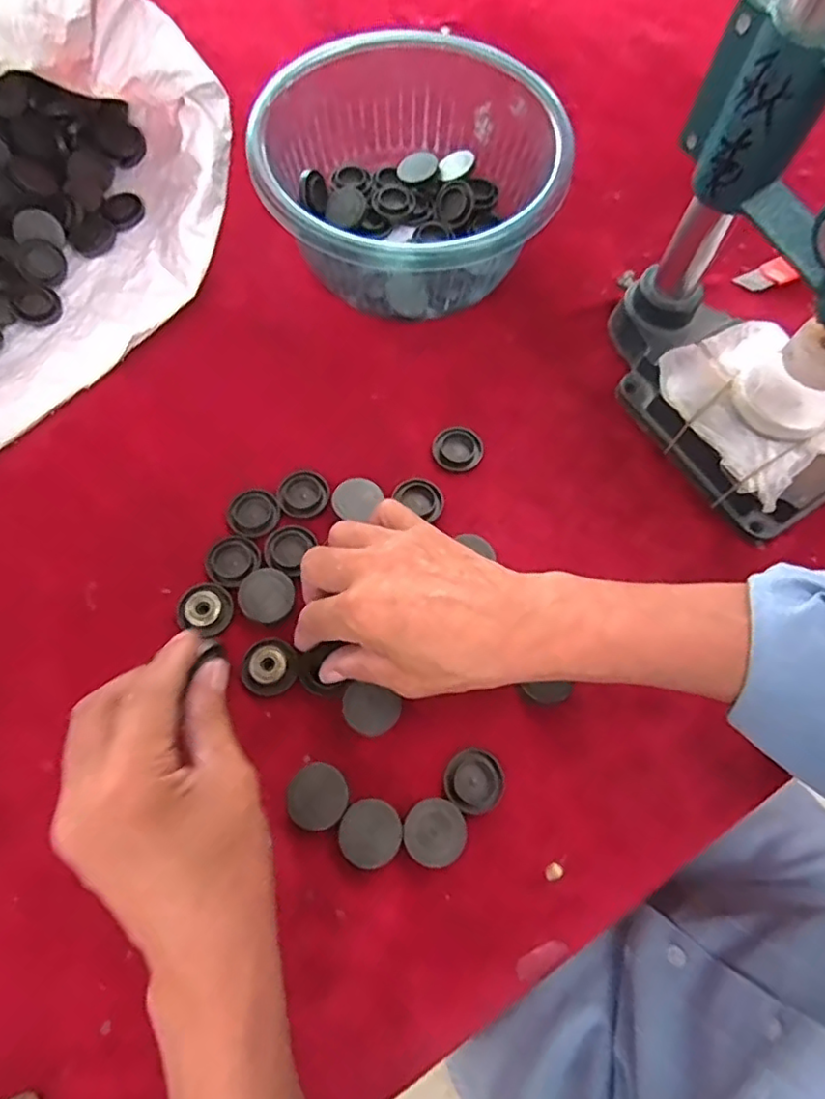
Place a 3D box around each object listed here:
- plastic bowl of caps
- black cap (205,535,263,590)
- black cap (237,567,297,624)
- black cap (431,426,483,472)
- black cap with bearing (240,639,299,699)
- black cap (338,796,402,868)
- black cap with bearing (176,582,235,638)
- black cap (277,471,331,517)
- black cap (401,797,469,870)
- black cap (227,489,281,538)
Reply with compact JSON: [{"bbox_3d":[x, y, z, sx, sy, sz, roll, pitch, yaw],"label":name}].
[{"bbox_3d":[-0.002,-0.257,0.442,0.194,0.090,0.199,1,68,-1],"label":"plastic bowl of caps"},{"bbox_3d":[-0.113,0.006,0.380,0.031,0.004,0.033,1,68,-1],"label":"black cap"},{"bbox_3d":[-0.088,0.028,0.368,0.032,0.008,0.032,1,68,-1],"label":"black cap"},{"bbox_3d":[0.031,-0.068,0.412,0.034,0.005,0.031,1,68,-1],"label":"black cap"},{"bbox_3d":[-0.084,0.069,0.356,0.032,0.008,0.032,1,68,-1],"label":"black cap with bearing"},{"bbox_3d":[-0.022,0.151,0.325,0.032,0.016,0.031,1,68,-1],"label":"black cap"},{"bbox_3d":[-0.124,0.036,0.368,0.032,0.006,0.030,1,68,-1],"label":"black cap with bearing"},{"bbox_3d":[-0.071,-0.037,0.398,0.033,0.011,0.030,1,68,-1],"label":"black cap"},{"bbox_3d":[0.012,0.150,0.324,0.032,0.015,0.032,1,68,-1],"label":"black cap"},{"bbox_3d":[-0.100,-0.023,0.387,0.028,0.010,0.032,43,73,14],"label":"black cap"}]

